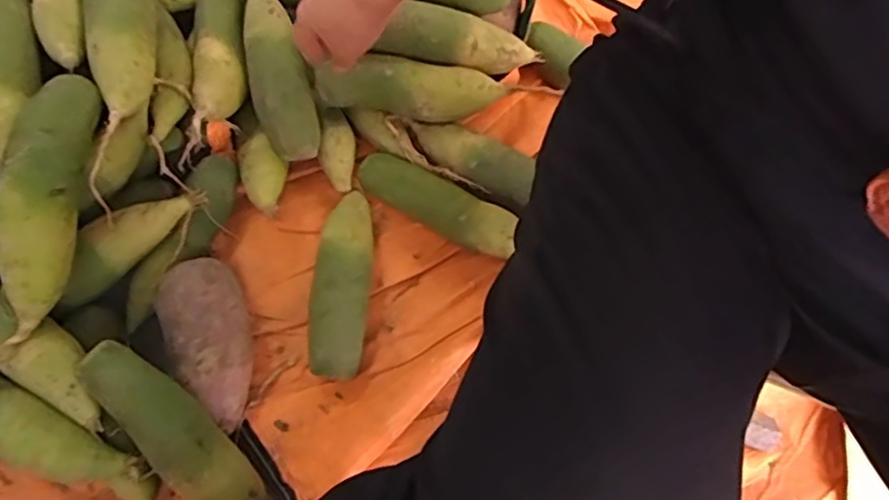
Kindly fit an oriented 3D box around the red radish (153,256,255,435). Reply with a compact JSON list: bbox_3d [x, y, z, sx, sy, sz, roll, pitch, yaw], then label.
[{"bbox_3d":[-0.215,0.083,0.583,0.075,0.073,0.158,-23,70,-13],"label":"red radish"}]

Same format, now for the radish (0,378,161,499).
[{"bbox_3d":[-0.357,0.146,0.525,0.233,0.079,0.057,24,67,7],"label":"radish"}]

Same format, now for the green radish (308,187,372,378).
[{"bbox_3d":[-0.103,0.026,0.628,0.059,0.050,0.196,5,66,-1],"label":"green radish"}]

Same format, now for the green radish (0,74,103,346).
[{"bbox_3d":[-0.335,-0.047,0.533,0.049,0.060,0.228,0,67,-3],"label":"green radish"}]

